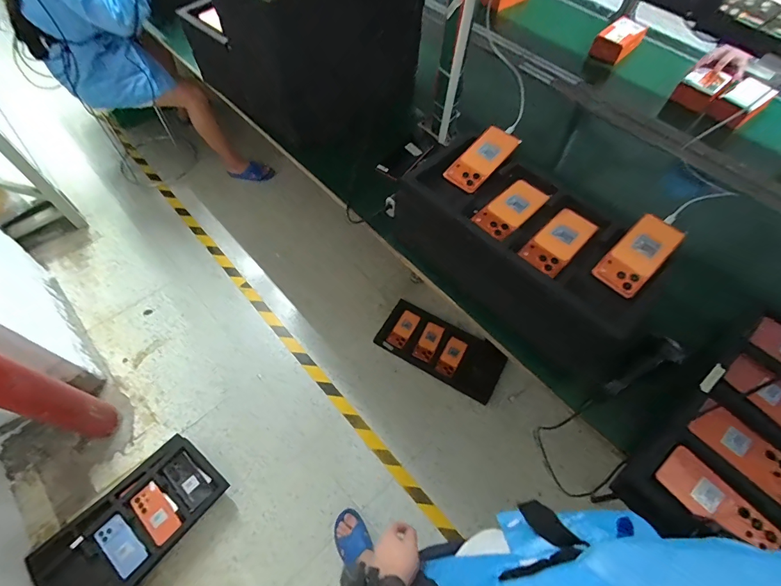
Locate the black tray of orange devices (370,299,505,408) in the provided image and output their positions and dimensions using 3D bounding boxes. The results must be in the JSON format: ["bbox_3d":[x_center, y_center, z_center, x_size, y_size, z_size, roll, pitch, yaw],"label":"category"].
[{"bbox_3d":[0.194,0.215,1.529,0.476,0.063,0.216,28,61,14],"label":"black tray of orange devices"}]

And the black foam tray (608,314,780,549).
[{"bbox_3d":[0.592,0.230,0.645,0.449,0.050,0.209,-40,66,-13],"label":"black foam tray"}]

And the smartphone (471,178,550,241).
[{"bbox_3d":[0.234,-0.164,0.765,0.076,0.015,0.163,41,66,20],"label":"smartphone"}]

